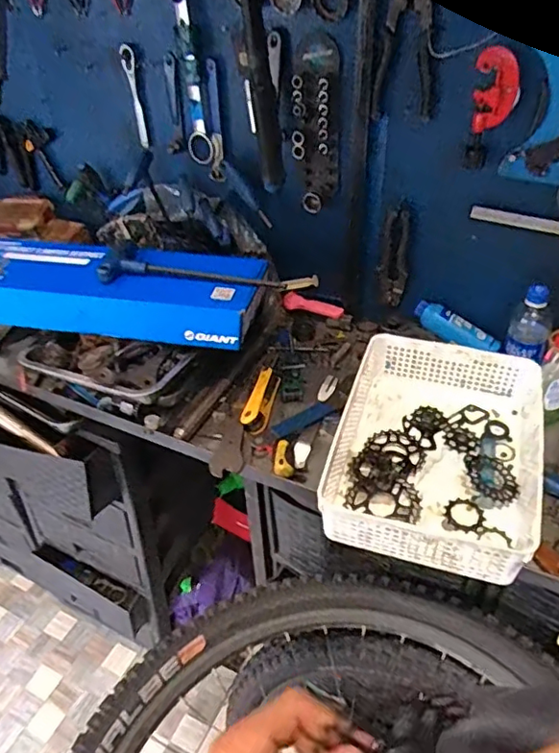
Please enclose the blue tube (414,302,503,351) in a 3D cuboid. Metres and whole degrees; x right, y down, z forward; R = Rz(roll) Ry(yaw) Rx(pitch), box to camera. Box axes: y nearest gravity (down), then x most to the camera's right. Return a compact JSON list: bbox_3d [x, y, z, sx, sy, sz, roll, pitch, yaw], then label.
[{"bbox_3d":[0.302,-0.081,0.981,0.149,0.035,0.040,28,46,8],"label":"blue tube"}]

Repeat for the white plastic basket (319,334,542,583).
[{"bbox_3d":[0.209,0.092,0.771,0.250,0.088,0.326,11,42,16],"label":"white plastic basket"}]

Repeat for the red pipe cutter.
[{"bbox_3d":[0.284,-0.353,0.769,0.054,0.150,0.025,16,43,21],"label":"red pipe cutter"}]

